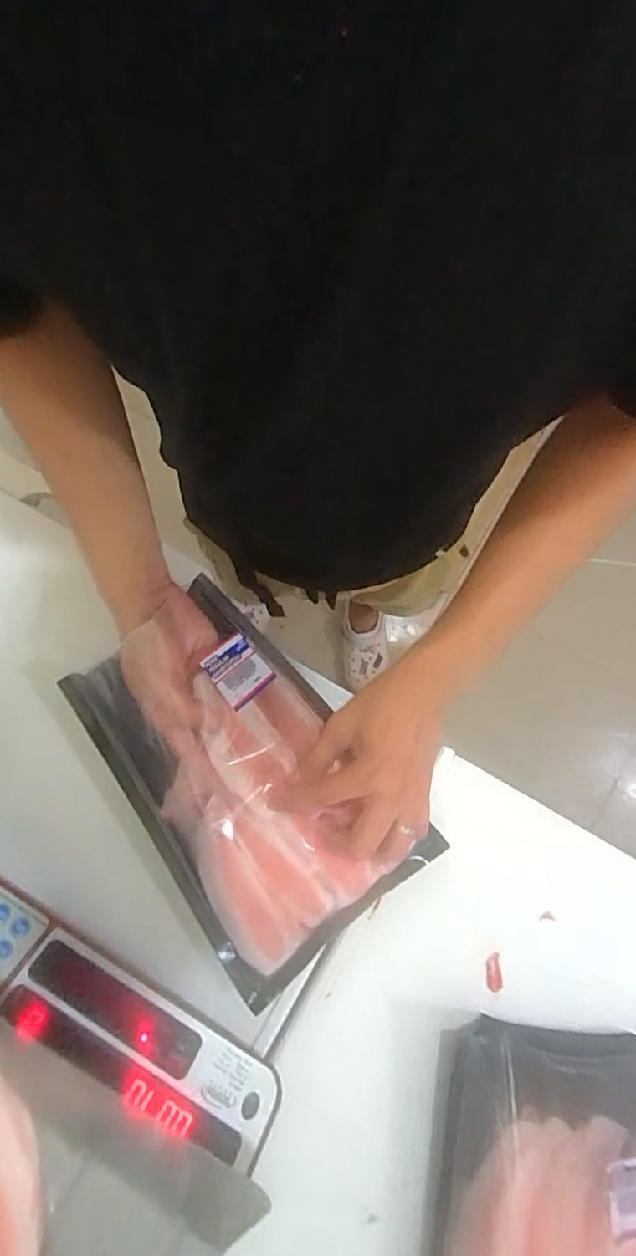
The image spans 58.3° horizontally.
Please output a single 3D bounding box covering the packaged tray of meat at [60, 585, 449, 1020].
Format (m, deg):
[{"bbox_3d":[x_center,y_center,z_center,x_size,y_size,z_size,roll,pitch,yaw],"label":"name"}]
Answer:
[{"bbox_3d":[-0.064,0.122,0.460,0.183,0.048,0.288,-38,80,-9],"label":"packaged tray of meat"}]

